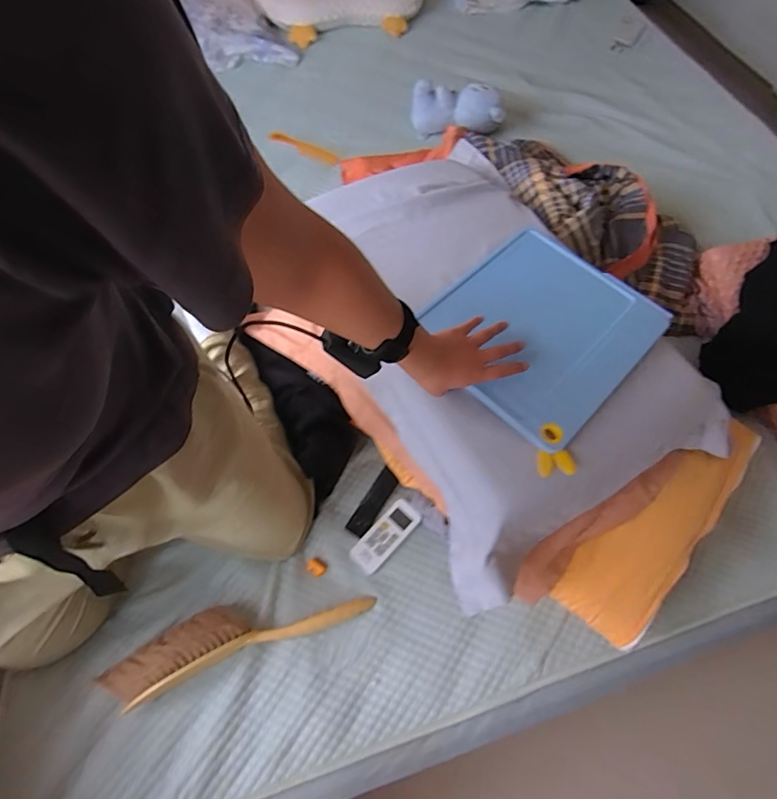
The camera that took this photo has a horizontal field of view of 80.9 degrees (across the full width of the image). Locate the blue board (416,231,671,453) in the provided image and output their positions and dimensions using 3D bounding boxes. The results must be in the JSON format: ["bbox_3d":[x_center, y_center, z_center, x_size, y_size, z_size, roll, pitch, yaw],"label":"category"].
[{"bbox_3d":[0.209,-0.105,0.632,0.255,0.017,0.291,41,71,17],"label":"blue board"}]

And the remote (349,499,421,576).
[{"bbox_3d":[-0.004,0.231,0.769,0.129,0.019,0.056,-42,71,-18],"label":"remote"}]

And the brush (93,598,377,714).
[{"bbox_3d":[-0.224,0.344,0.679,0.386,0.044,0.087,-19,66,-9],"label":"brush"}]

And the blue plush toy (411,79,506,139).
[{"bbox_3d":[0.171,-0.724,1.143,0.222,0.108,0.080,10,64,5],"label":"blue plush toy"}]

